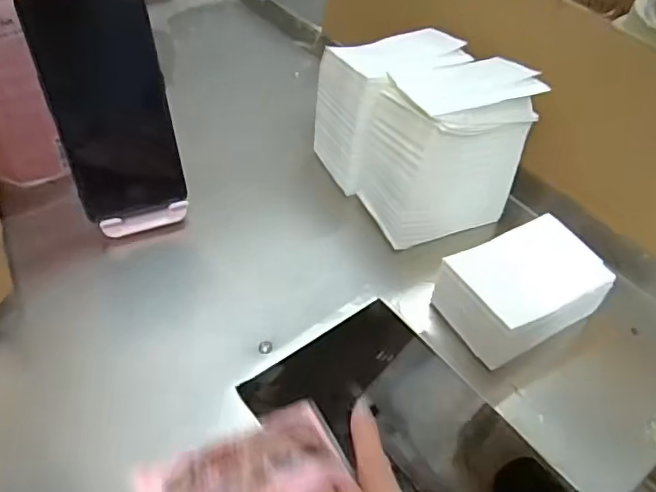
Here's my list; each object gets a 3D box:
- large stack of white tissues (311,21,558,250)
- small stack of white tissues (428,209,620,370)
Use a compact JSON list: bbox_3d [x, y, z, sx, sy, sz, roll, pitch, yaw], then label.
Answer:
[{"bbox_3d":[0.076,-0.097,0.457,0.114,0.115,0.148,-17,50,-22],"label":"large stack of white tissues"},{"bbox_3d":[0.138,0.031,0.399,0.105,0.048,0.077,-21,52,-25],"label":"small stack of white tissues"}]

